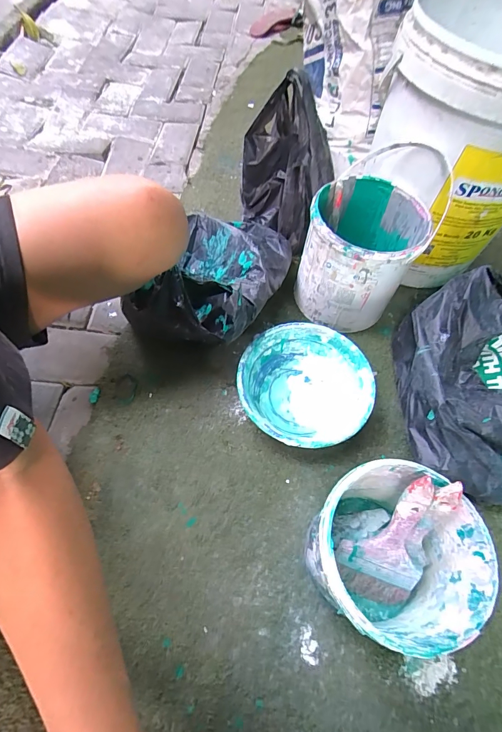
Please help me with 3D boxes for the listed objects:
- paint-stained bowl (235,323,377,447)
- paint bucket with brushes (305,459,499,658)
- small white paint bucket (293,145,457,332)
[{"bbox_3d":[0.078,0.033,0.571,0.198,0.072,0.185,2,59,-3],"label":"paint-stained bowl"},{"bbox_3d":[0.146,0.211,0.414,0.162,0.171,0.155,2,59,-3],"label":"paint bucket with brushes"},{"bbox_3d":[0.179,-0.192,0.618,0.164,0.198,0.180,2,59,-3],"label":"small white paint bucket"}]

